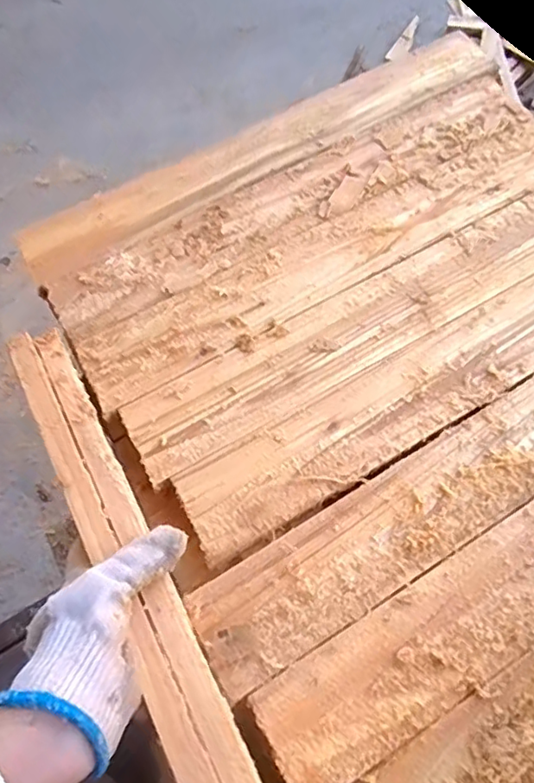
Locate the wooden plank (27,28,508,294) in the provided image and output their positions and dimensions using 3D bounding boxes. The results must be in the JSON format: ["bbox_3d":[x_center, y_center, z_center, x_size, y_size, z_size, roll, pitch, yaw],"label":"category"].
[{"bbox_3d":[0.001,-0.247,0.560,0.510,0.013,0.081,-31,68,-12],"label":"wooden plank"}]

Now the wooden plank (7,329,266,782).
[{"bbox_3d":[-0.071,0.149,0.355,0.043,0.020,0.479,-27,65,-11],"label":"wooden plank"}]

